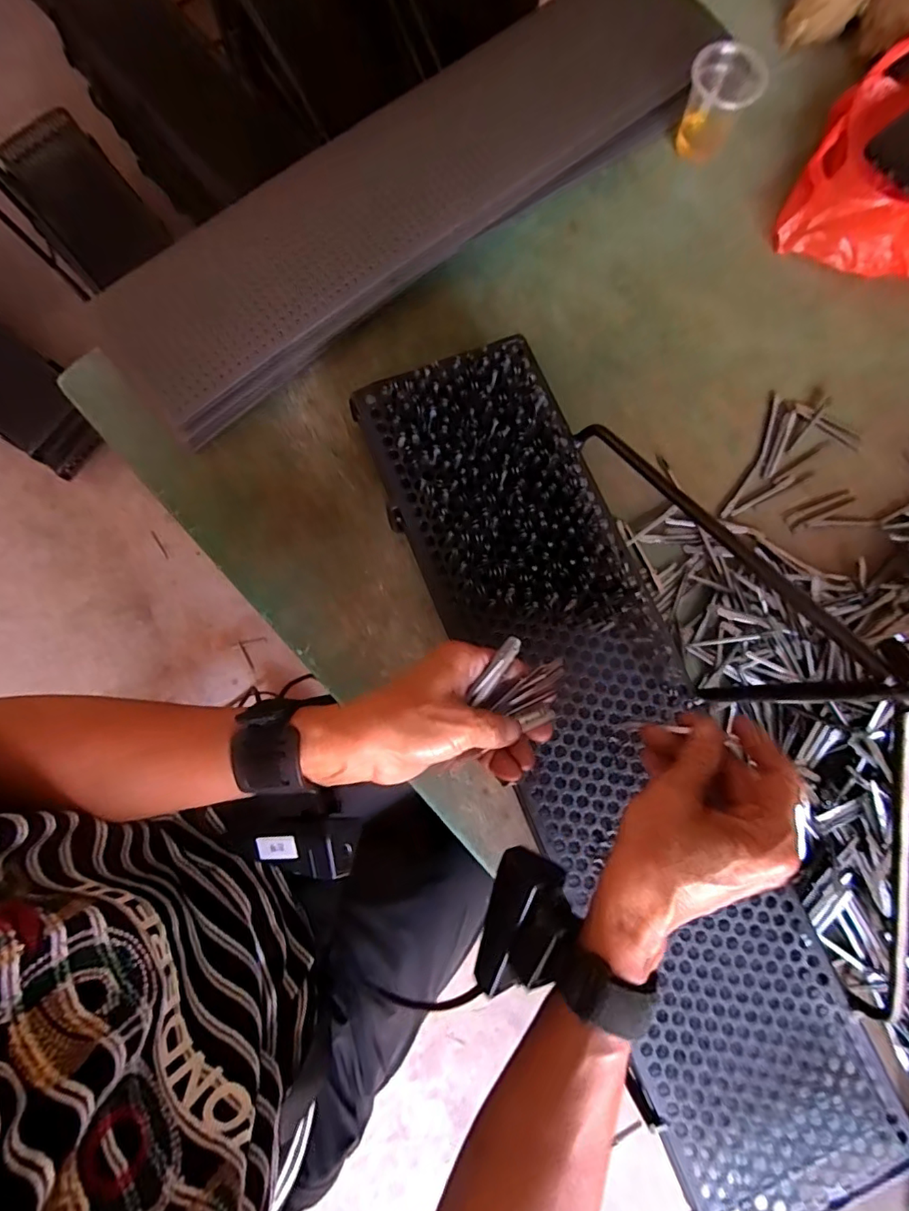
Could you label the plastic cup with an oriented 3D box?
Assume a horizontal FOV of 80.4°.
[{"bbox_3d":[0.248,-0.475,0.511,0.065,0.077,0.059,25,78,4],"label":"plastic cup"}]

